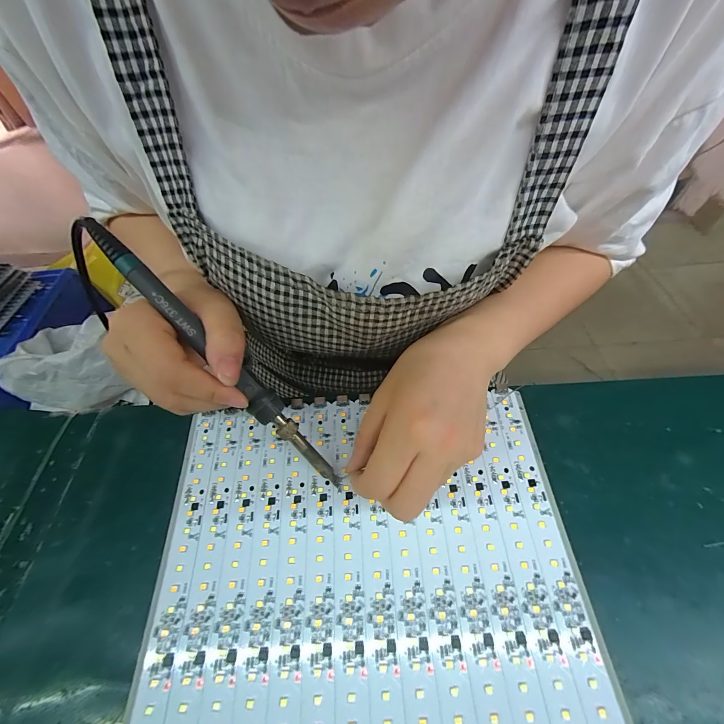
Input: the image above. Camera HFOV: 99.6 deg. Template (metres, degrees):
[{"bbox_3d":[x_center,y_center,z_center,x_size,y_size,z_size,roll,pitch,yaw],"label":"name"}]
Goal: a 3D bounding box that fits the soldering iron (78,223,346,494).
[{"bbox_3d":[-0.079,0.005,0.180,0.015,0.014,0.201,-46,103,-24],"label":"soldering iron"}]

